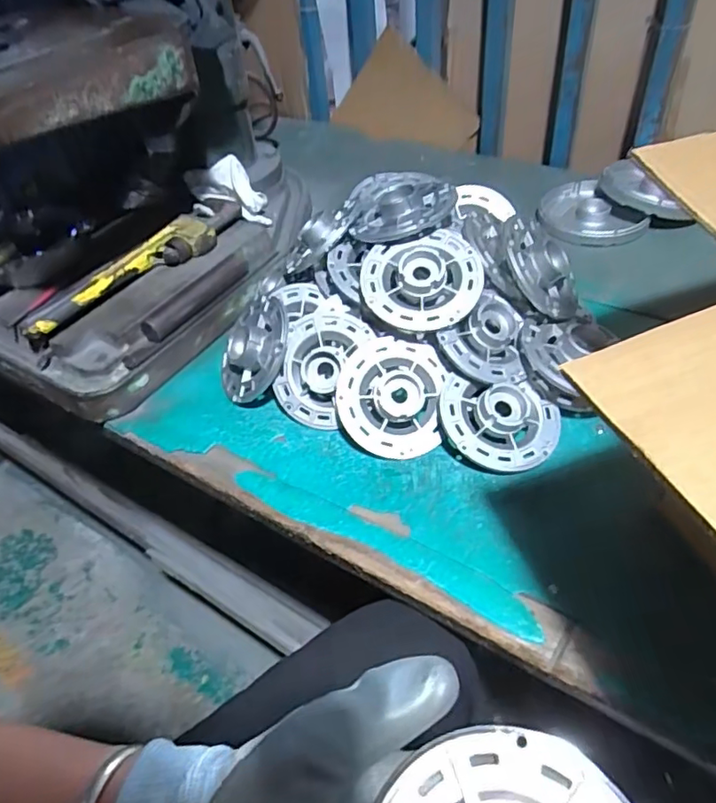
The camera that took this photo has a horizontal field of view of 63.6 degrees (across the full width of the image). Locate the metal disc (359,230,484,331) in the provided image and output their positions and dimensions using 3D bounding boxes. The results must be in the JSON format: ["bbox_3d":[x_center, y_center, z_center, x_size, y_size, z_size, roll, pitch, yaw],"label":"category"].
[{"bbox_3d":[0.060,-0.111,0.530,0.110,0.019,0.094,-14,71,-2],"label":"metal disc"}]

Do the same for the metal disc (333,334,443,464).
[{"bbox_3d":[0.034,-0.004,0.531,0.105,0.032,0.113,5,80,-4],"label":"metal disc"}]

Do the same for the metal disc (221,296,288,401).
[{"bbox_3d":[-0.110,-0.052,0.585,0.101,0.021,0.086,-43,53,23],"label":"metal disc"}]

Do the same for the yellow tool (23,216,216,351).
[{"bbox_3d":[-0.261,-0.140,0.639,0.055,0.028,0.228,30,56,29],"label":"yellow tool"}]

